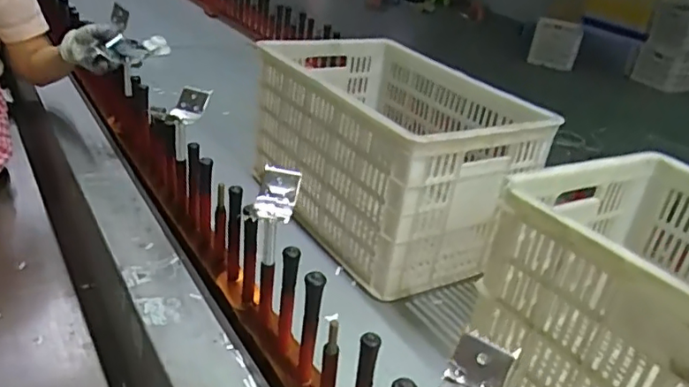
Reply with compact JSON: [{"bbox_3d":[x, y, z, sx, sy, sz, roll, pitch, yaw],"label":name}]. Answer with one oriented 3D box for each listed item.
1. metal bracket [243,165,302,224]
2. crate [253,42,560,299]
[{"bbox_3d":[-0.085,0.001,0.693,0.055,0.038,0.083,7,26,1],"label":"metal bracket"},{"bbox_3d":[0.075,-0.070,1.009,0.312,0.277,0.468,-15,33,-36],"label":"crate"}]

